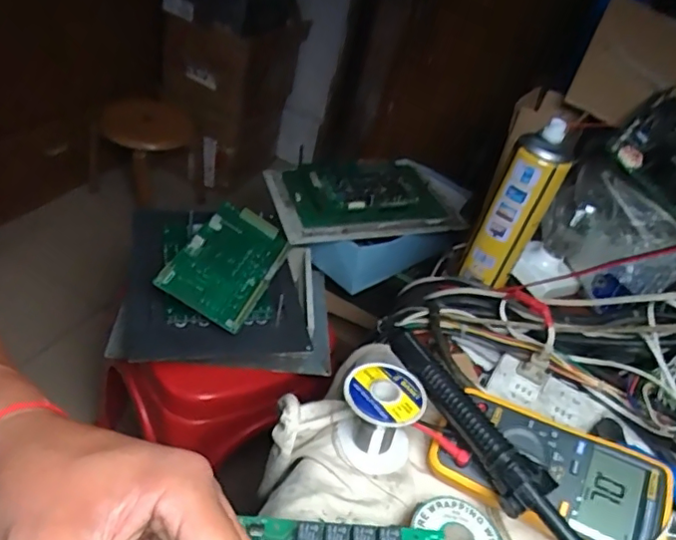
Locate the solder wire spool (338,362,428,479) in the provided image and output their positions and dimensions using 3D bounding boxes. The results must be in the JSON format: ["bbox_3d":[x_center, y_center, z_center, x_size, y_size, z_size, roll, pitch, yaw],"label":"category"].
[{"bbox_3d":[0.034,0.122,0.462,0.065,0.065,0.062,9,39,-7],"label":"solder wire spool"}]

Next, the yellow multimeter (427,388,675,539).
[{"bbox_3d":[0.165,0.164,0.452,0.179,0.048,0.090,20,59,17],"label":"yellow multimeter"}]

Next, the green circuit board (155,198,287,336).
[{"bbox_3d":[-0.145,-0.012,0.754,0.117,0.017,0.198,31,45,-4],"label":"green circuit board"}]

